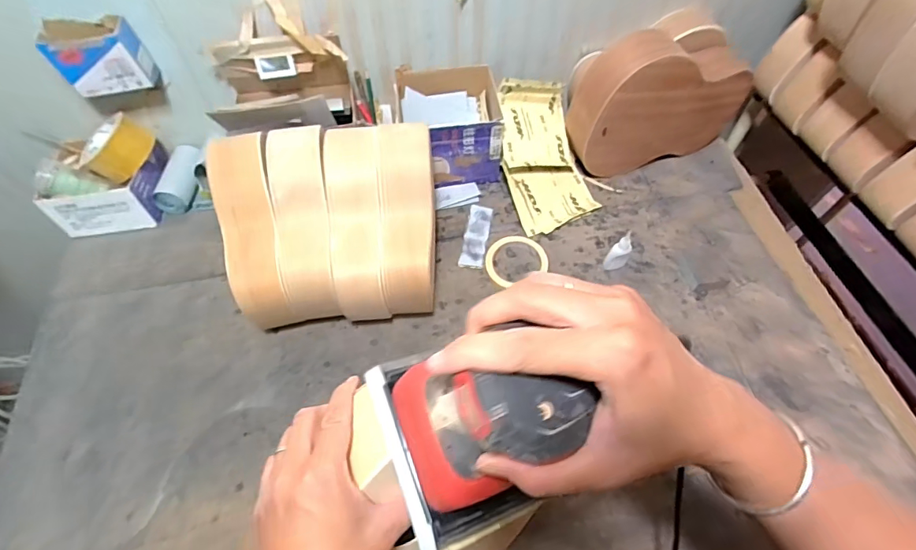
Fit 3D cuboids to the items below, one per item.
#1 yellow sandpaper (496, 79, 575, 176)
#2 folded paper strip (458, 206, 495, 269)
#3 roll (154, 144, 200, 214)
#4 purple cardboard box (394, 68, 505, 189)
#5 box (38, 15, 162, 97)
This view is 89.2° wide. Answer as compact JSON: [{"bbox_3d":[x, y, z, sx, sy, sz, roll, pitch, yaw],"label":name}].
[{"bbox_3d":[0.136,-0.274,0.838,0.125,0.075,0.183,-5,59,-4],"label":"yellow sandpaper"},{"bbox_3d":[0.032,-0.068,0.804,0.041,0.009,0.134,9,59,5],"label":"folded paper strip"},{"bbox_3d":[-0.499,-0.176,0.846,0.055,0.041,0.129,0,59,-1],"label":"roll"},{"bbox_3d":[-0.016,-0.267,0.840,0.170,0.128,0.167,-5,59,-3],"label":"purple cardboard box"},{"bbox_3d":[-0.527,-0.320,0.689,0.114,0.087,0.058,-15,60,-10],"label":"box"}]

